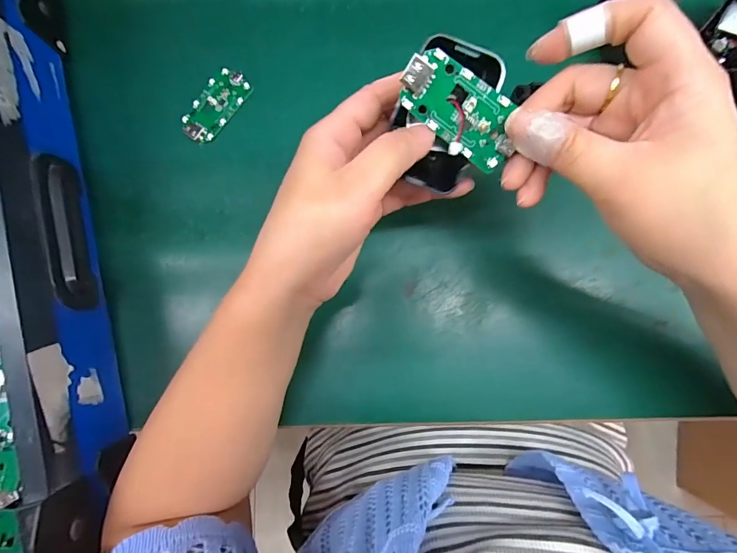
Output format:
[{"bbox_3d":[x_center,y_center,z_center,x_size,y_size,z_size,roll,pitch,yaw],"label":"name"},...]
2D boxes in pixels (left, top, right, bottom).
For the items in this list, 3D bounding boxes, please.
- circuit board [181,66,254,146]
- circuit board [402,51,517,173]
[{"bbox_3d":[-0.123,-0.136,0.306,0.030,0.008,0.063,38,87,5],"label":"circuit board"},{"bbox_3d":[0.044,-0.079,0.182,0.061,0.004,0.031,33,108,-10],"label":"circuit board"}]

